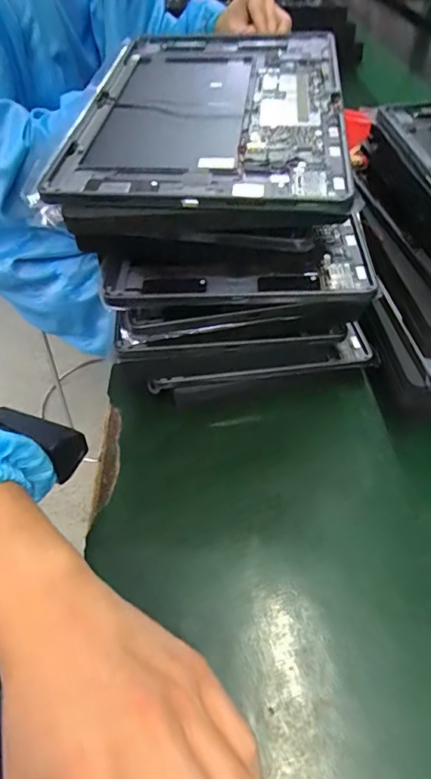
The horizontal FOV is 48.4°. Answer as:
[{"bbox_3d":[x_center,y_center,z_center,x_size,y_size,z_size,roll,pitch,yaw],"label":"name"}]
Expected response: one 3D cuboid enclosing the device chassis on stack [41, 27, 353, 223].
[{"bbox_3d":[0.000,-0.183,0.315,0.167,0.015,0.237,4,54,3],"label":"device chassis on stack"}]

